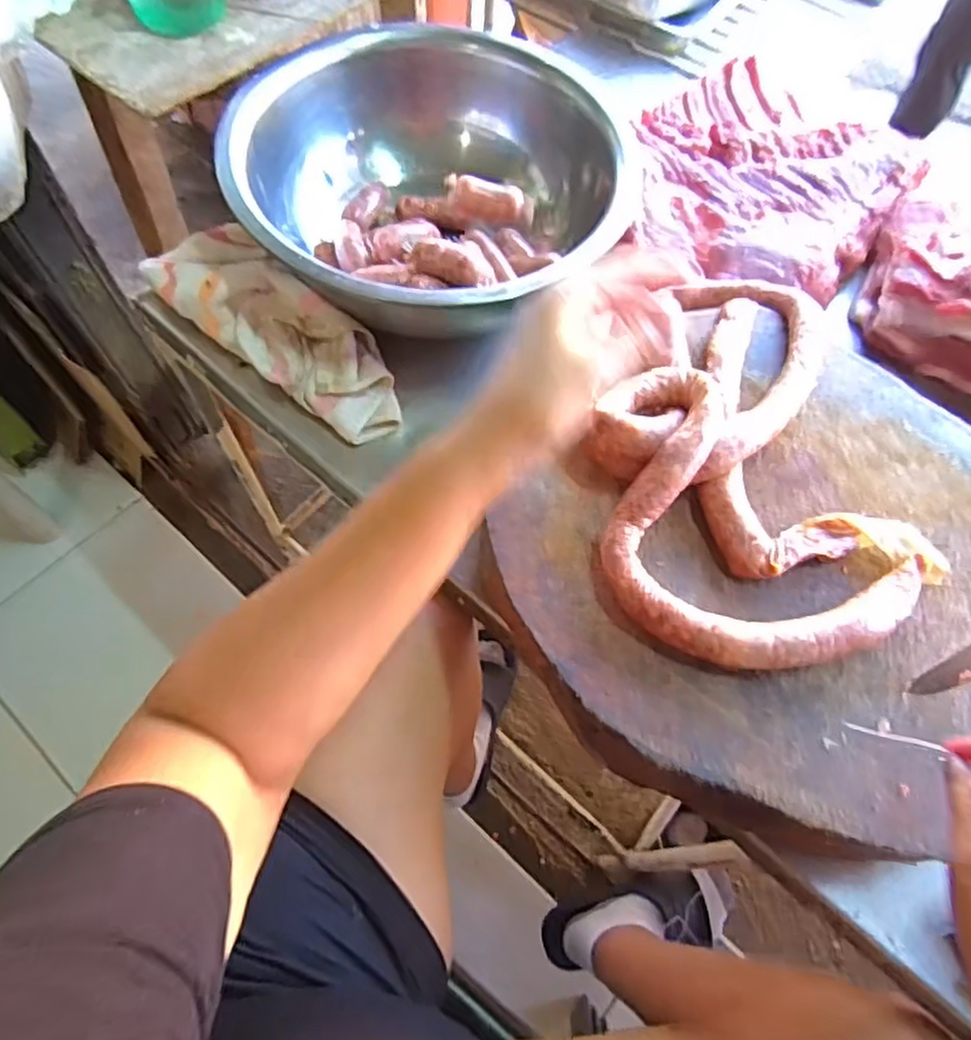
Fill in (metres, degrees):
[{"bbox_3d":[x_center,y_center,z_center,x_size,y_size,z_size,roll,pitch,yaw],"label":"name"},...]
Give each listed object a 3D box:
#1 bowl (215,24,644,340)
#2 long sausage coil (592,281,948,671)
[{"bbox_3d":[-0.059,-0.333,0.665,0.346,0.141,0.346,1,64,-2],"label":"bowl"},{"bbox_3d":[0.183,-0.069,0.504,0.235,0.059,0.348,-8,63,-8],"label":"long sausage coil"}]

